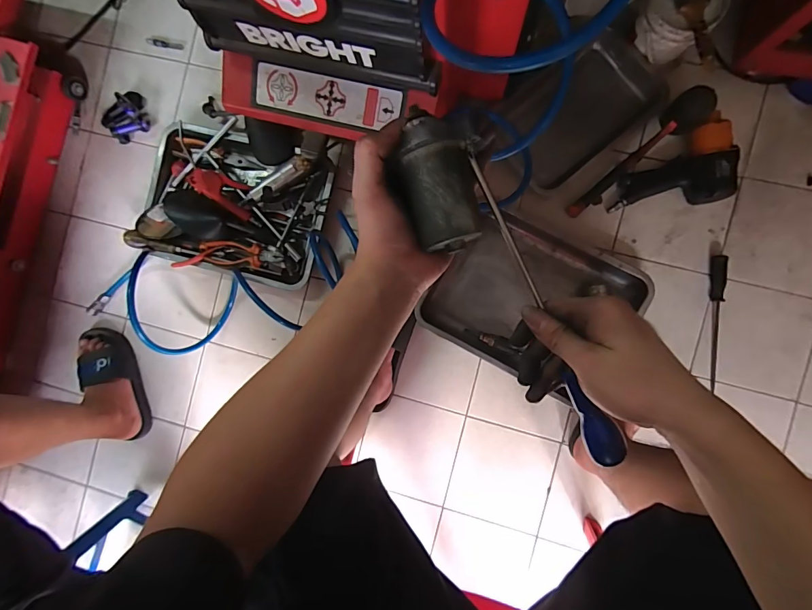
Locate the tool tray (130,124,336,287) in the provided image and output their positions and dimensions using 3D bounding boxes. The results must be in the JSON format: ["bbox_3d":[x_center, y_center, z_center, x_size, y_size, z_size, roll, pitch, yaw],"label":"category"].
[{"bbox_3d":[-0.372,-0.218,0.831,0.381,0.099,0.291,15,91,6],"label":"tool tray"}]

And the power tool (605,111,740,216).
[{"bbox_3d":[0.505,-0.267,0.747,0.206,0.066,0.155,-2,90,6],"label":"power tool"}]

